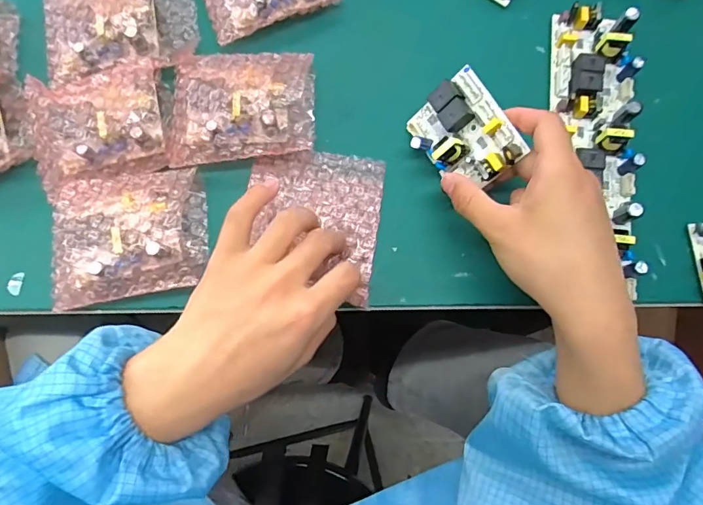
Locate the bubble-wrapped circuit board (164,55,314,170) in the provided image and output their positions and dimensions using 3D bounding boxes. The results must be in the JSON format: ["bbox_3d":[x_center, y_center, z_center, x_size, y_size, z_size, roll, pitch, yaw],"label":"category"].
[{"bbox_3d":[-0.086,-0.117,0.338,0.109,0.040,0.092,-1,77,1],"label":"bubble-wrapped circuit board"}]

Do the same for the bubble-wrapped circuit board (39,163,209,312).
[{"bbox_3d":[-0.169,-0.018,0.321,0.114,0.028,0.099,-8,77,-1],"label":"bubble-wrapped circuit board"}]

